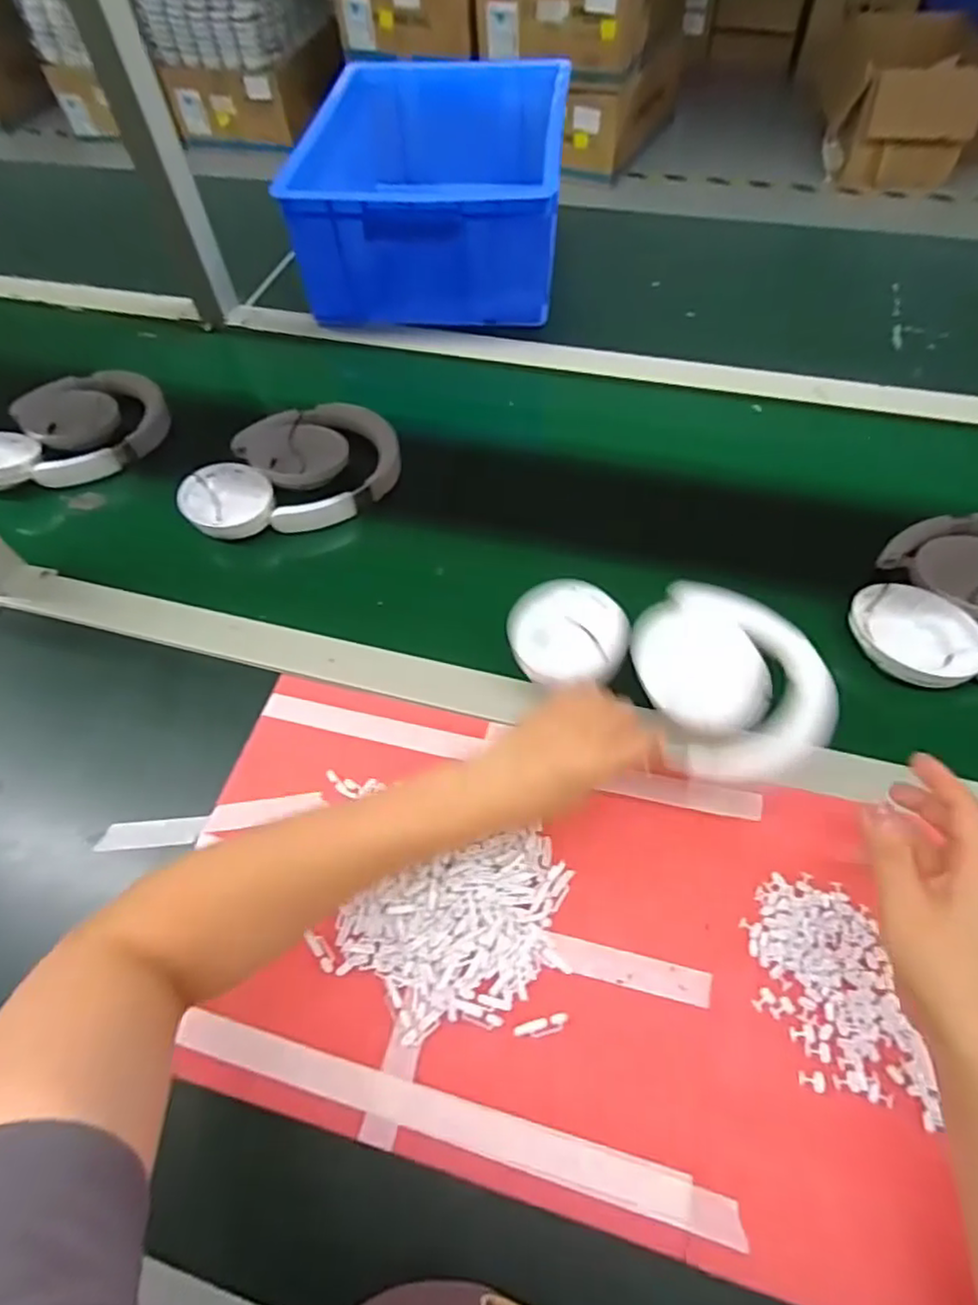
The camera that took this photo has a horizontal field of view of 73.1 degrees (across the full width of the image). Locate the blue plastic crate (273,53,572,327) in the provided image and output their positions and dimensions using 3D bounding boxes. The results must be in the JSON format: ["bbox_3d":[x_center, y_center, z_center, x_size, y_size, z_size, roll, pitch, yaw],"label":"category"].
[{"bbox_3d":[-0.061,-0.592,0.841,0.298,0.139,0.385,3,57,5],"label":"blue plastic crate"}]

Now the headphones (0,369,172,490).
[{"bbox_3d":[-0.453,-0.237,0.699,0.148,0.038,0.204,33,64,22],"label":"headphones"}]

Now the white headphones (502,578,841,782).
[{"bbox_3d":[0.122,0.000,0.467,0.224,0.052,0.137,35,65,23],"label":"white headphones"}]

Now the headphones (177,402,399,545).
[{"bbox_3d":[-0.197,-0.184,0.651,0.207,0.039,0.138,-19,58,-10],"label":"headphones"}]

